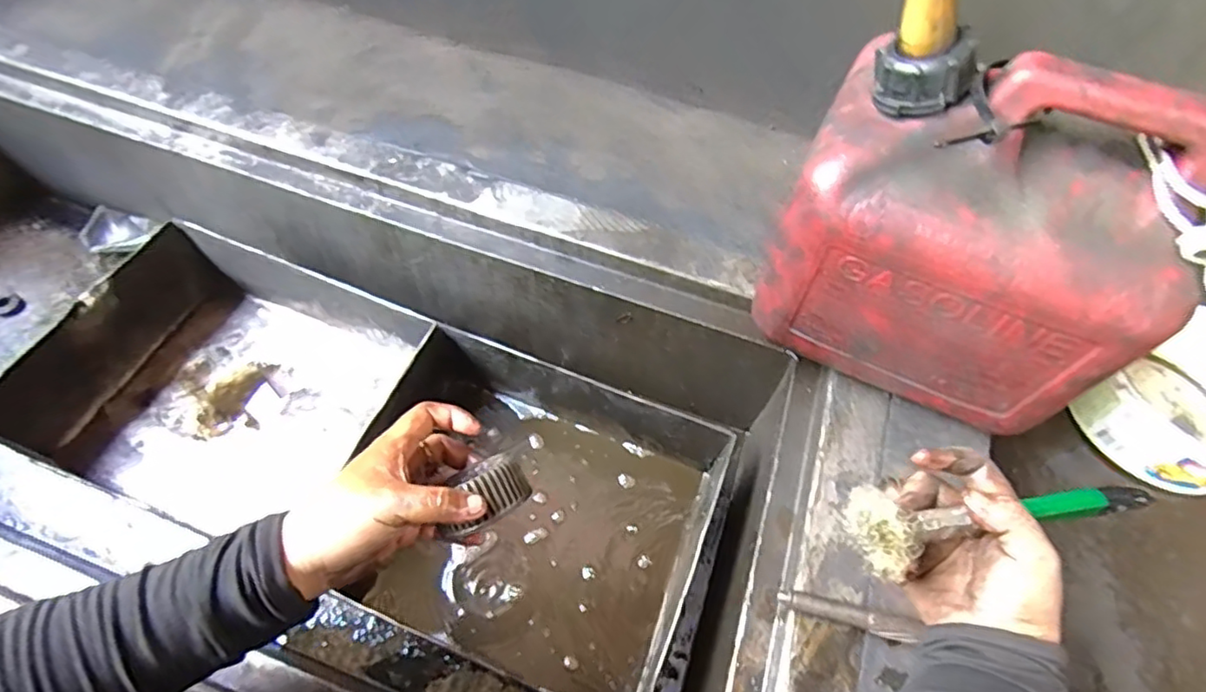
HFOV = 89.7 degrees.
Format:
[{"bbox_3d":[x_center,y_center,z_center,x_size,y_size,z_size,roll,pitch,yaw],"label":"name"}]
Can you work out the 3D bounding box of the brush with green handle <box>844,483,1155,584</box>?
[{"bbox_3d":[0.227,0.094,0.347,0.170,0.020,0.049,-9,60,-3],"label":"brush with green handle"}]

